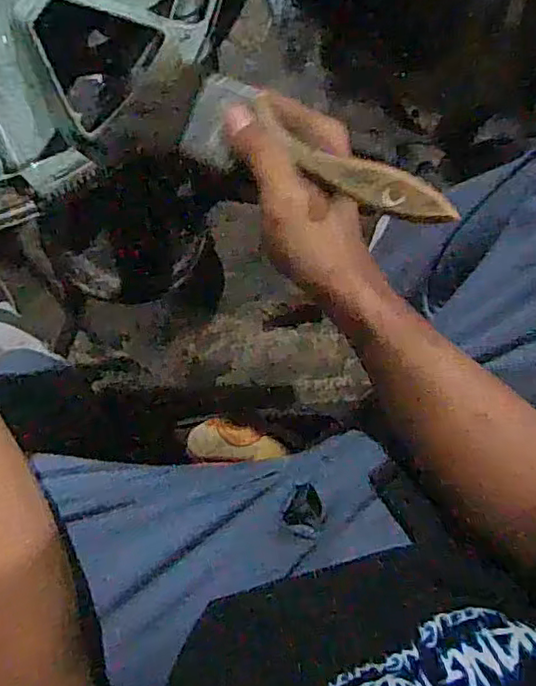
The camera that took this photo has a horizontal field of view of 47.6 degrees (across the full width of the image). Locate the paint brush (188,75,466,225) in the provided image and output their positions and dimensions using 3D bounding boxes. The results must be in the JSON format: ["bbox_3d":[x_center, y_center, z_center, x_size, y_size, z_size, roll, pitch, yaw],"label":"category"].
[{"bbox_3d":[0.025,-0.100,0.324,0.157,0.016,0.045,25,92,19],"label":"paint brush"}]

